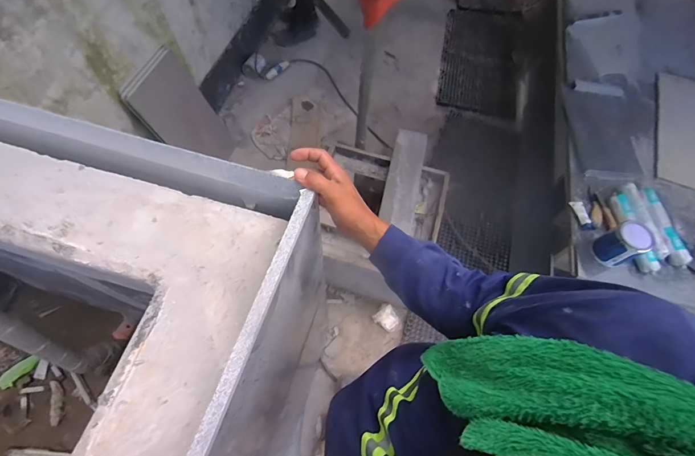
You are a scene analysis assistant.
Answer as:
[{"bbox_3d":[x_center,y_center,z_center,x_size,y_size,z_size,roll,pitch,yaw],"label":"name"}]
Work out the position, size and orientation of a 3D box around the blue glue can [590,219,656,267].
[{"bbox_3d":[0.819,0.044,1.009,0.090,0.130,0.099,-26,67,-14],"label":"blue glue can"}]

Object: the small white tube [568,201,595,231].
[{"bbox_3d":[0.781,-0.041,1.128,0.039,0.021,0.111,-6,64,-5],"label":"small white tube"}]

